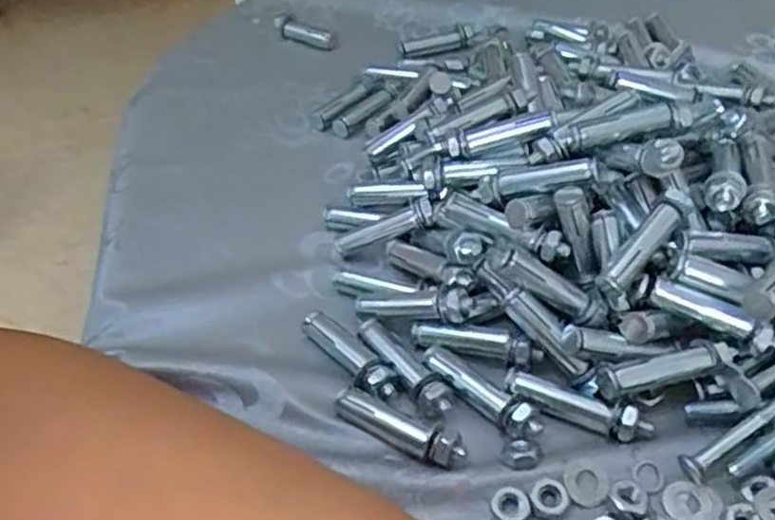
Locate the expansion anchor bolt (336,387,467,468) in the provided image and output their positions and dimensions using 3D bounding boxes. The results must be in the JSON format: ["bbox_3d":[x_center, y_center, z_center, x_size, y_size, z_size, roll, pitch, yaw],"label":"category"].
[{"bbox_3d":[0.005,0.062,0.275,0.053,0.009,0.013,20,50,26],"label":"expansion anchor bolt"}]

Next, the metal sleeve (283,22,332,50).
[{"bbox_3d":[-0.056,-0.161,0.514,0.039,0.011,0.012,19,50,26],"label":"metal sleeve"}]

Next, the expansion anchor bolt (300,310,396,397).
[{"bbox_3d":[-0.016,0.038,0.300,0.015,0.011,0.055,-32,49,-24],"label":"expansion anchor bolt"}]

